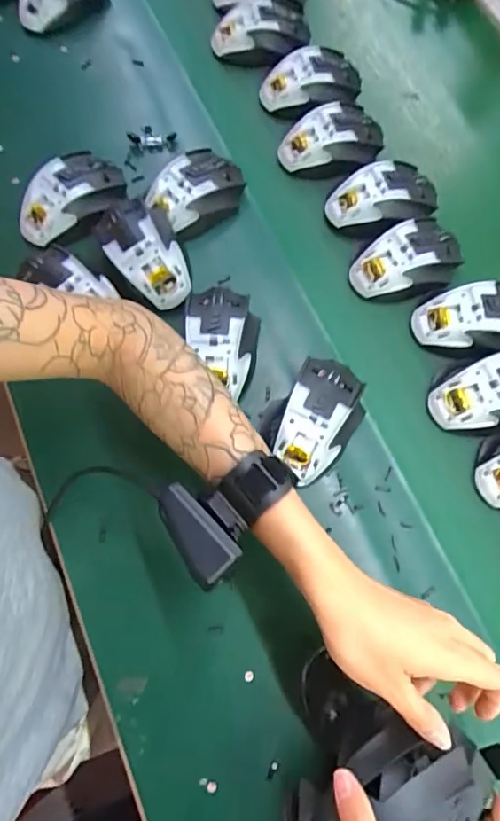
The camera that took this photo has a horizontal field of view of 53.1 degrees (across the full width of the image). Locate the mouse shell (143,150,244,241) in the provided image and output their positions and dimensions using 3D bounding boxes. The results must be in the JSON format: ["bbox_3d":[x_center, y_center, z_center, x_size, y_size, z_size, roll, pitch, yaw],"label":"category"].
[{"bbox_3d":[-0.053,-0.226,0.515,0.103,0.037,0.078,-41,78,-13],"label":"mouse shell"}]

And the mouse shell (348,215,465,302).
[{"bbox_3d":[0.162,-0.150,0.508,0.110,0.039,0.065,-28,75,-10],"label":"mouse shell"}]

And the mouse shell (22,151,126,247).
[{"bbox_3d":[-0.181,-0.216,0.506,0.113,0.035,0.072,-26,75,-9],"label":"mouse shell"}]

